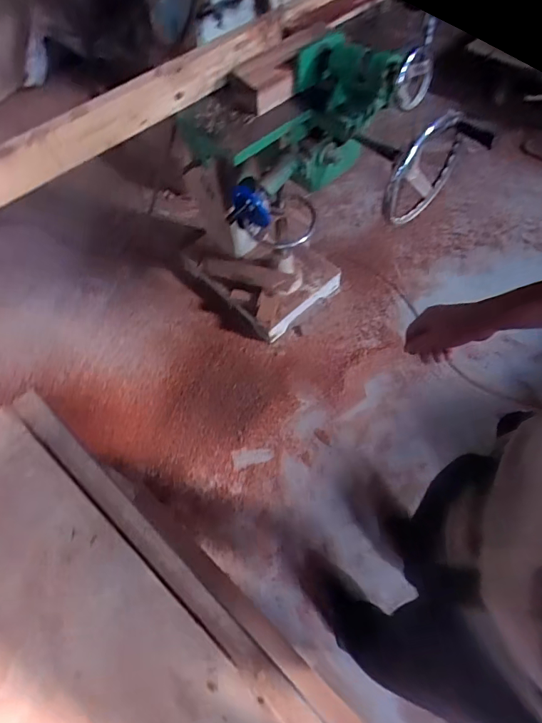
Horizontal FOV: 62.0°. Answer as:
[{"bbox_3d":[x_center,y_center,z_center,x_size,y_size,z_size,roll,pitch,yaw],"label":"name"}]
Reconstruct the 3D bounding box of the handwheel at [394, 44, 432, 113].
[{"bbox_3d":[0.247,-0.479,0.775,0.019,0.085,0.092,41,110,39],"label":"handwheel"}]

